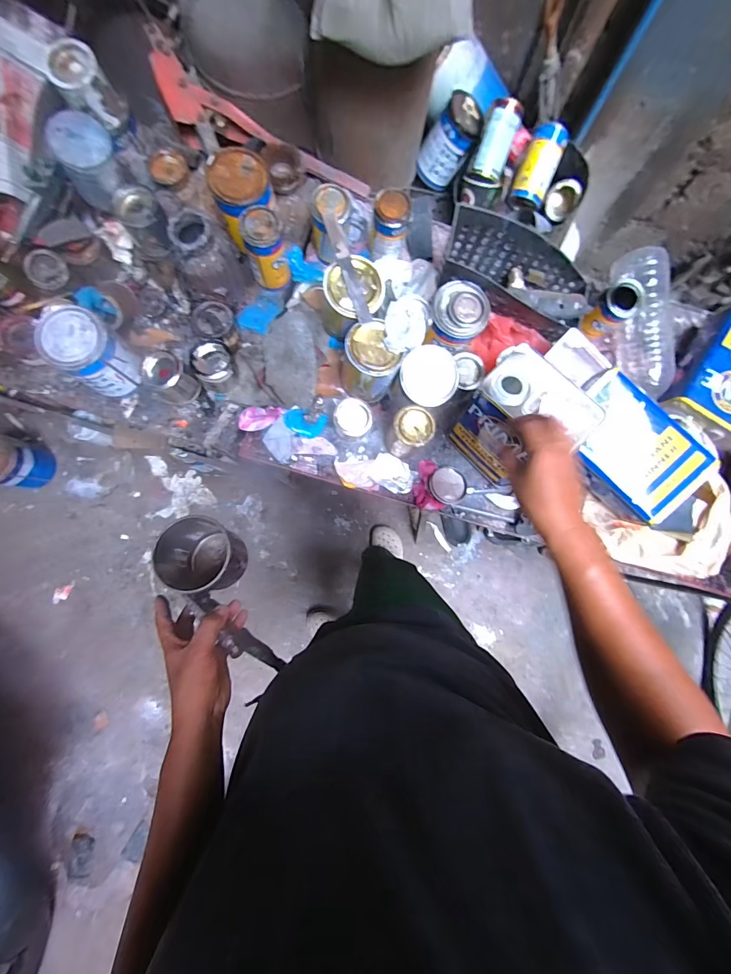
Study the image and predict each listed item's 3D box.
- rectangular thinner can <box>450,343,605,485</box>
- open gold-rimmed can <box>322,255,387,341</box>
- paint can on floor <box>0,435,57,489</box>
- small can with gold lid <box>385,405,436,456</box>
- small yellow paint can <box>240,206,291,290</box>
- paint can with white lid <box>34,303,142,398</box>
[{"bbox_3d":[0.249,-0.109,0.651,0.157,0.237,0.110,44,83,4],"label":"rectangular thinner can"},{"bbox_3d":[-0.024,-0.341,0.704,0.097,0.123,0.095,0,82,-3],"label":"open gold-rimmed can"},{"bbox_3d":[-1.205,-0.087,1.265,0.142,0.213,0.164,16,82,0],"label":"paint can on floor"},{"bbox_3d":[0.082,-0.099,0.718,0.069,0.136,0.065,0,82,-3],"label":"small can with gold lid"},{"bbox_3d":[-0.181,-0.432,0.692,0.067,0.138,0.067,0,82,-3],"label":"small yellow paint can"},{"bbox_3d":[-0.467,-0.227,0.643,0.108,0.119,0.103,0,82,-3],"label":"paint can with white lid"}]

